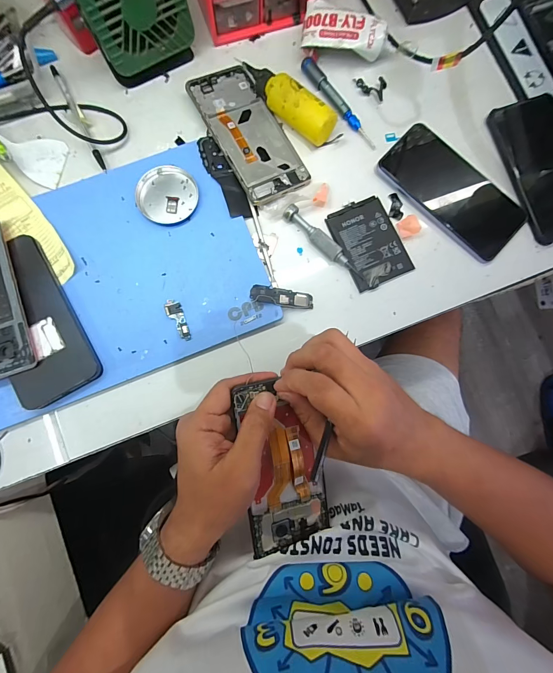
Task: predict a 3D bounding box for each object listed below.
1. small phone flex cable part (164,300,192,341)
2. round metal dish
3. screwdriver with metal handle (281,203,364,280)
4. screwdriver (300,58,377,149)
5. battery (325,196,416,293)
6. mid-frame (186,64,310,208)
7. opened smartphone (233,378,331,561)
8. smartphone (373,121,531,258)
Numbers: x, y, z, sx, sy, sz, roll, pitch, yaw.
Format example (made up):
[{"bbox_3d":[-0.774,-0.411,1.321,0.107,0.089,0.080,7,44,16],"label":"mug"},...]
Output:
[{"bbox_3d":[-0.100,-0.017,0.321,0.017,0.005,0.044,-20,84,-3],"label":"small phone flex cable part"},{"bbox_3d":[-0.117,-0.154,0.338,0.062,0.005,0.064,0,83,-1],"label":"round metal dish"},{"bbox_3d":[0.051,-0.099,0.337,0.108,0.014,0.018,44,84,4],"label":"screwdriver with metal handle"},{"bbox_3d":[0.071,-0.266,0.361,0.015,0.010,0.126,-37,85,-5],"label":"screwdriver"},{"bbox_3d":[0.102,-0.104,0.344,0.068,0.006,0.094,-23,84,-4],"label":"battery"},{"bbox_3d":[-0.031,-0.228,0.352,0.075,0.014,0.163,-28,84,-4],"label":"mid-frame"},{"bbox_3d":[0.005,0.115,0.284,0.073,0.011,0.155,-12,98,-19],"label":"opened smartphone"},{"bbox_3d":[0.196,-0.162,0.349,0.164,0.012,0.074,41,84,4],"label":"smartphone"}]

